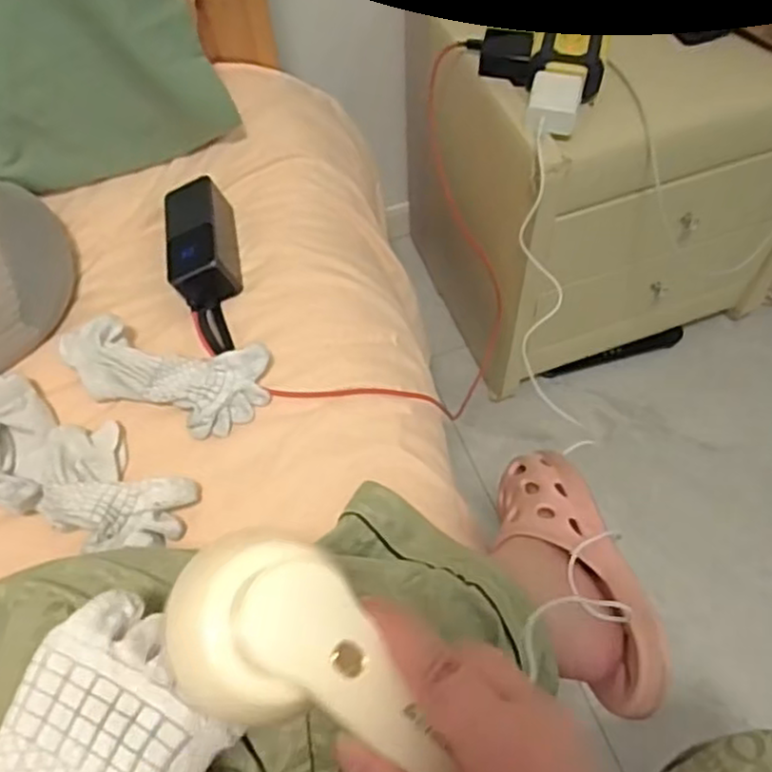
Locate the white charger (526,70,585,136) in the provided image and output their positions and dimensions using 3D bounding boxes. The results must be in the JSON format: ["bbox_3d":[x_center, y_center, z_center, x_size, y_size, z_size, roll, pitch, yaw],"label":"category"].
[{"bbox_3d":[0.178,-0.299,0.749,0.052,0.026,0.078,13,60,11],"label":"white charger"}]

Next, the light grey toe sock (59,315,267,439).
[{"bbox_3d":[-0.194,-0.012,0.605,0.182,0.047,0.079,12,59,10],"label":"light grey toe sock"}]

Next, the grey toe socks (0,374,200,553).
[{"bbox_3d":[-0.289,0.095,0.540,0.241,0.043,0.188,20,61,15],"label":"grey toe socks"}]

